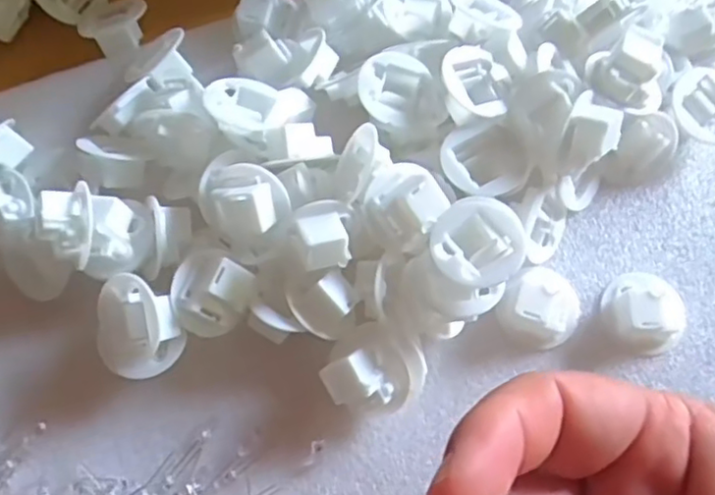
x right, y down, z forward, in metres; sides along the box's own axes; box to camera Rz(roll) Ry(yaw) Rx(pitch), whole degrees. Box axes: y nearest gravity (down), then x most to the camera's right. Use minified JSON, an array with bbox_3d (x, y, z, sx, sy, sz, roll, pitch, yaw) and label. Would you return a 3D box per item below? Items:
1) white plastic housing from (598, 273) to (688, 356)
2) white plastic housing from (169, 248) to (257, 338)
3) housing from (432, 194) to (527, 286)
[{"bbox_3d":[0.117,0.024,0.254,0.031,0.016,0.032,0,72,-1],"label":"white plastic housing"},{"bbox_3d":[-0.056,0.016,0.238,0.029,0.014,0.029,0,72,-1],"label":"white plastic housing"},{"bbox_3d":[0.044,-0.001,0.233,0.034,0.011,0.033,0,72,-1],"label":"housing"}]

